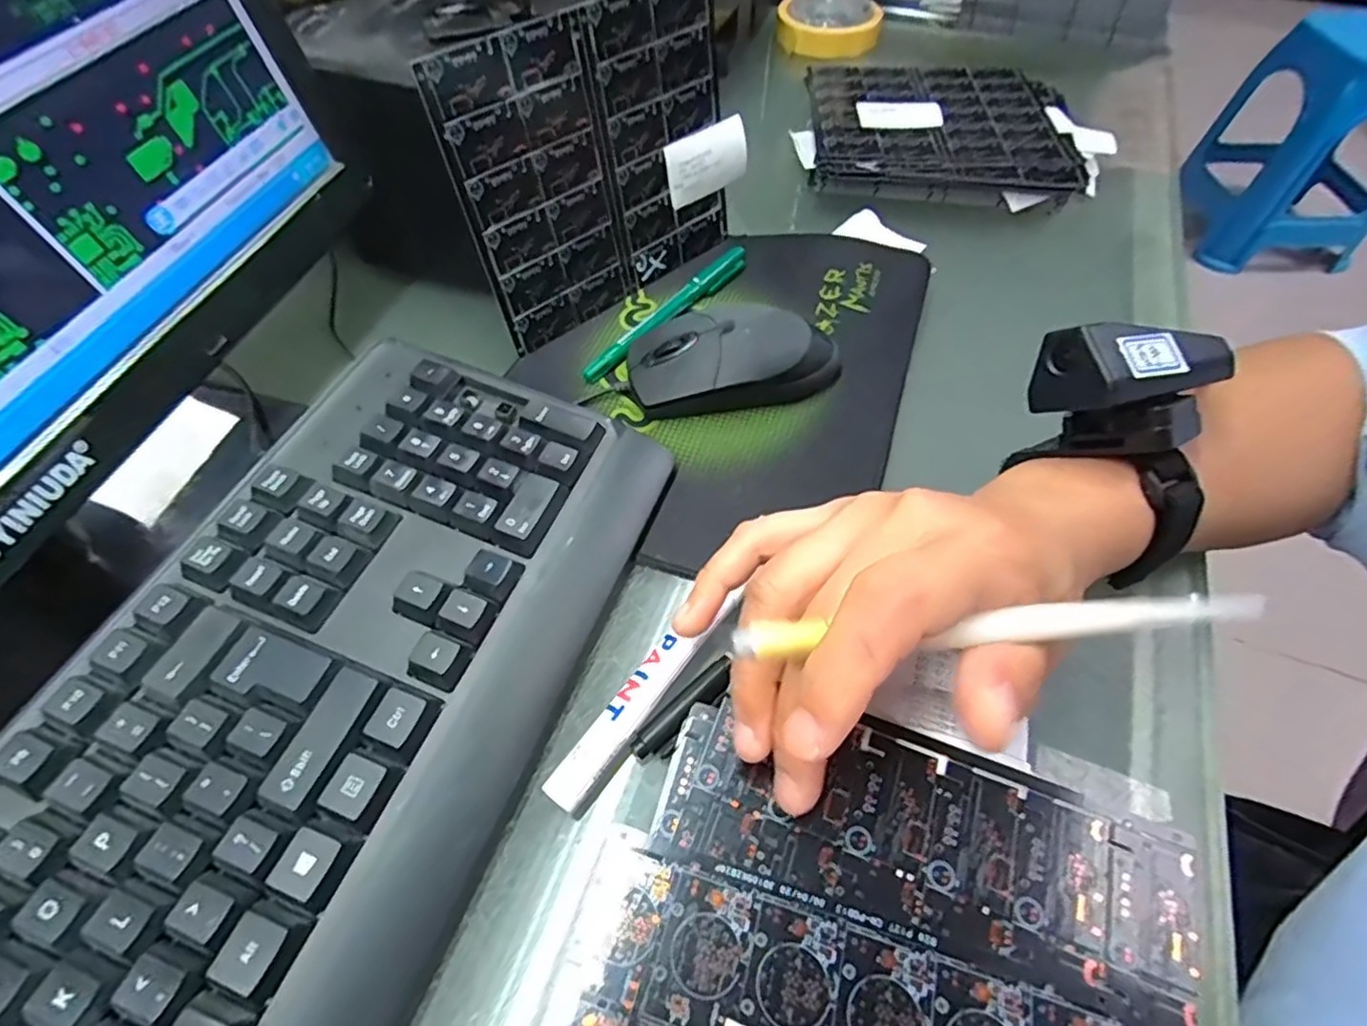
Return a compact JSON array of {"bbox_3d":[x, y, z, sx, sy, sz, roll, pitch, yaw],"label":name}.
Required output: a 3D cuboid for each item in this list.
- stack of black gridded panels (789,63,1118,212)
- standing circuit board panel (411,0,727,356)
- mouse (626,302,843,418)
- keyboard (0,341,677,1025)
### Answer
[{"bbox_3d":[0.193,-0.279,0.469,0.207,0.023,0.150,6,56,5],"label":"stack of black gridded panels"},{"bbox_3d":[-0.040,-0.181,0.341,0.161,0.141,0.004,-37,55,-23],"label":"standing circuit board panel"},{"bbox_3d":[0.027,-0.076,0.334,0.111,0.035,0.060,2,56,2],"label":"mouse"},{"bbox_3d":[-0.151,0.105,0.210,0.156,0.043,0.413,18,58,12],"label":"keyboard"}]

